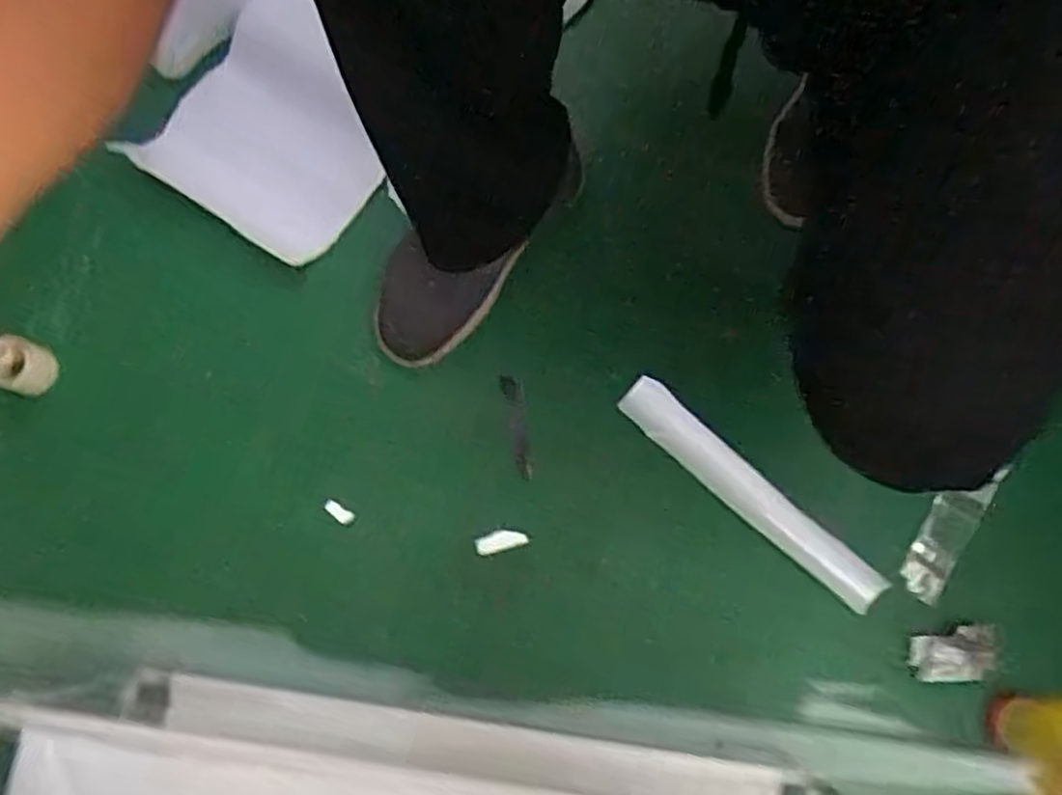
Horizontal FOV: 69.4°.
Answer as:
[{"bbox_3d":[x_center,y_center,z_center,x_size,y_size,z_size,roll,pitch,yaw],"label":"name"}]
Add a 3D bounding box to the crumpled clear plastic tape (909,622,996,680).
[{"bbox_3d":[0.374,0.226,0.675,0.081,0.017,0.042,-6,77,-1],"label":"crumpled clear plastic tape"}]

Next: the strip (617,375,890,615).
[{"bbox_3d":[0.197,0.087,0.704,0.280,0.021,0.040,42,81,9],"label":"strip"}]

